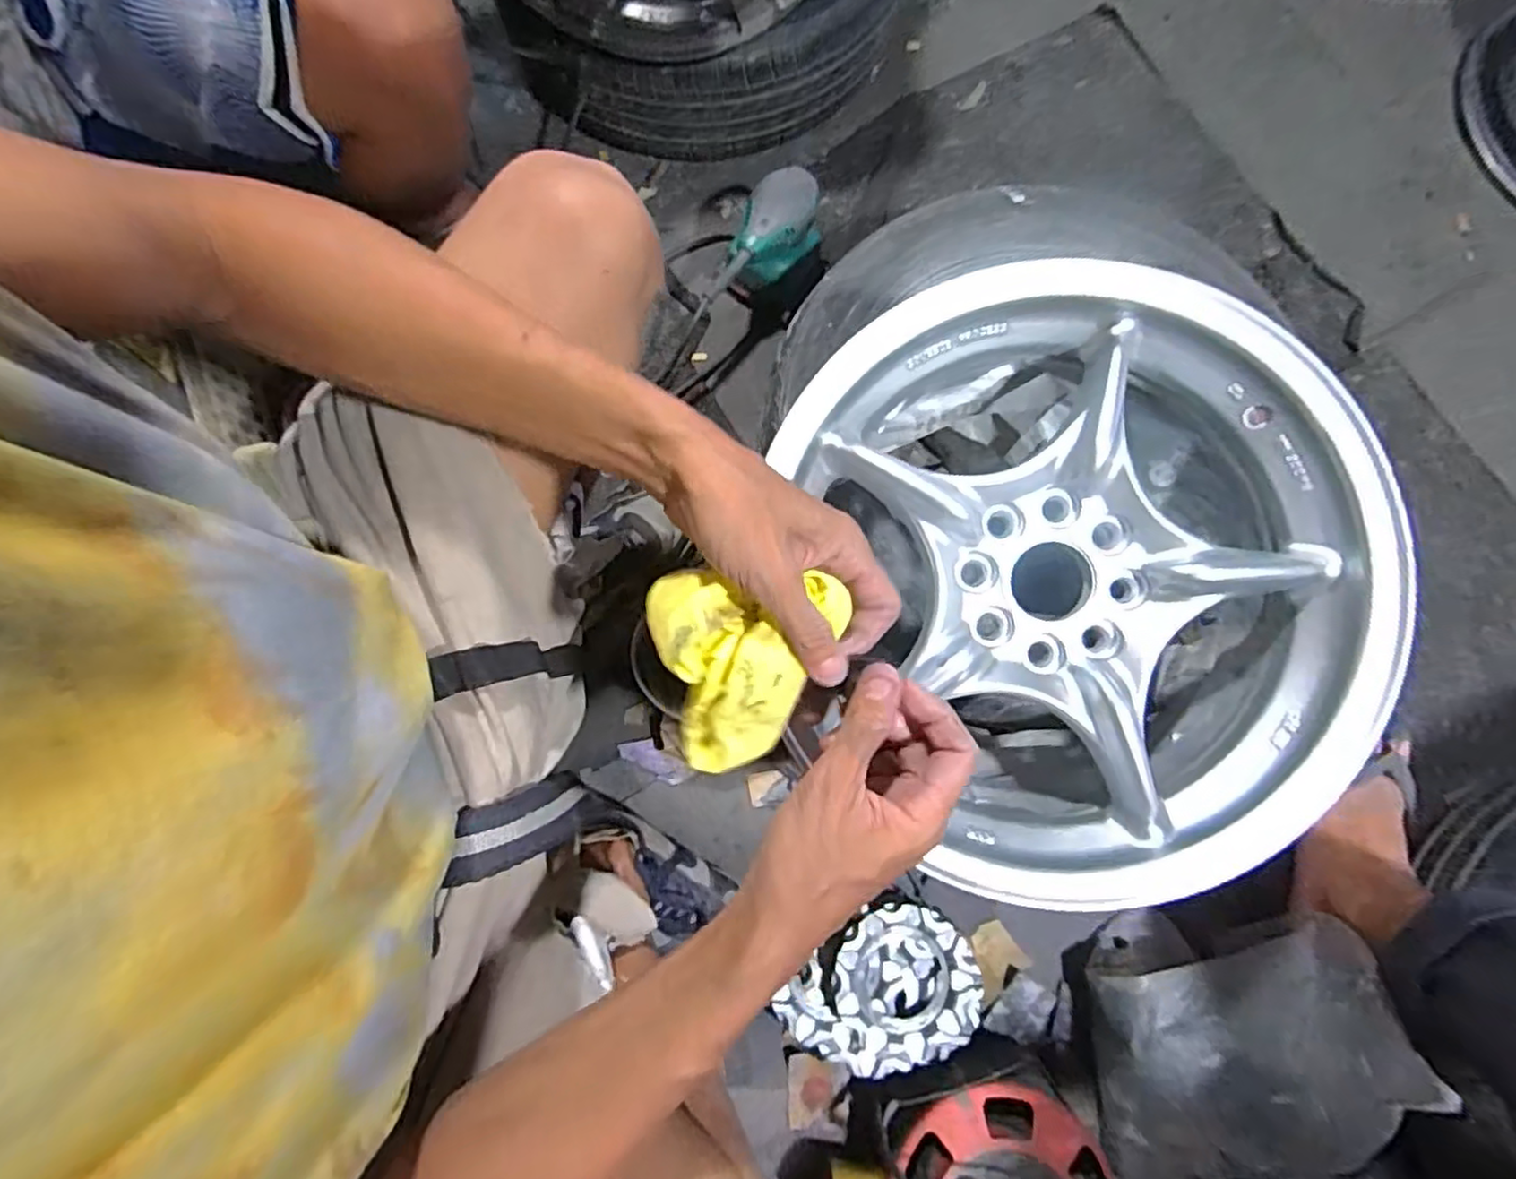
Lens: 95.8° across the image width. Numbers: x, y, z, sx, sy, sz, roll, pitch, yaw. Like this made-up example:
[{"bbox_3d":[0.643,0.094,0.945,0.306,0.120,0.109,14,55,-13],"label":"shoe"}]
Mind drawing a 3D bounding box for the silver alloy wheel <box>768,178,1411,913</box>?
[{"bbox_3d":[0.216,0.008,0.506,0.365,0.219,0.392,-2,78,-1],"label":"silver alloy wheel"}]

